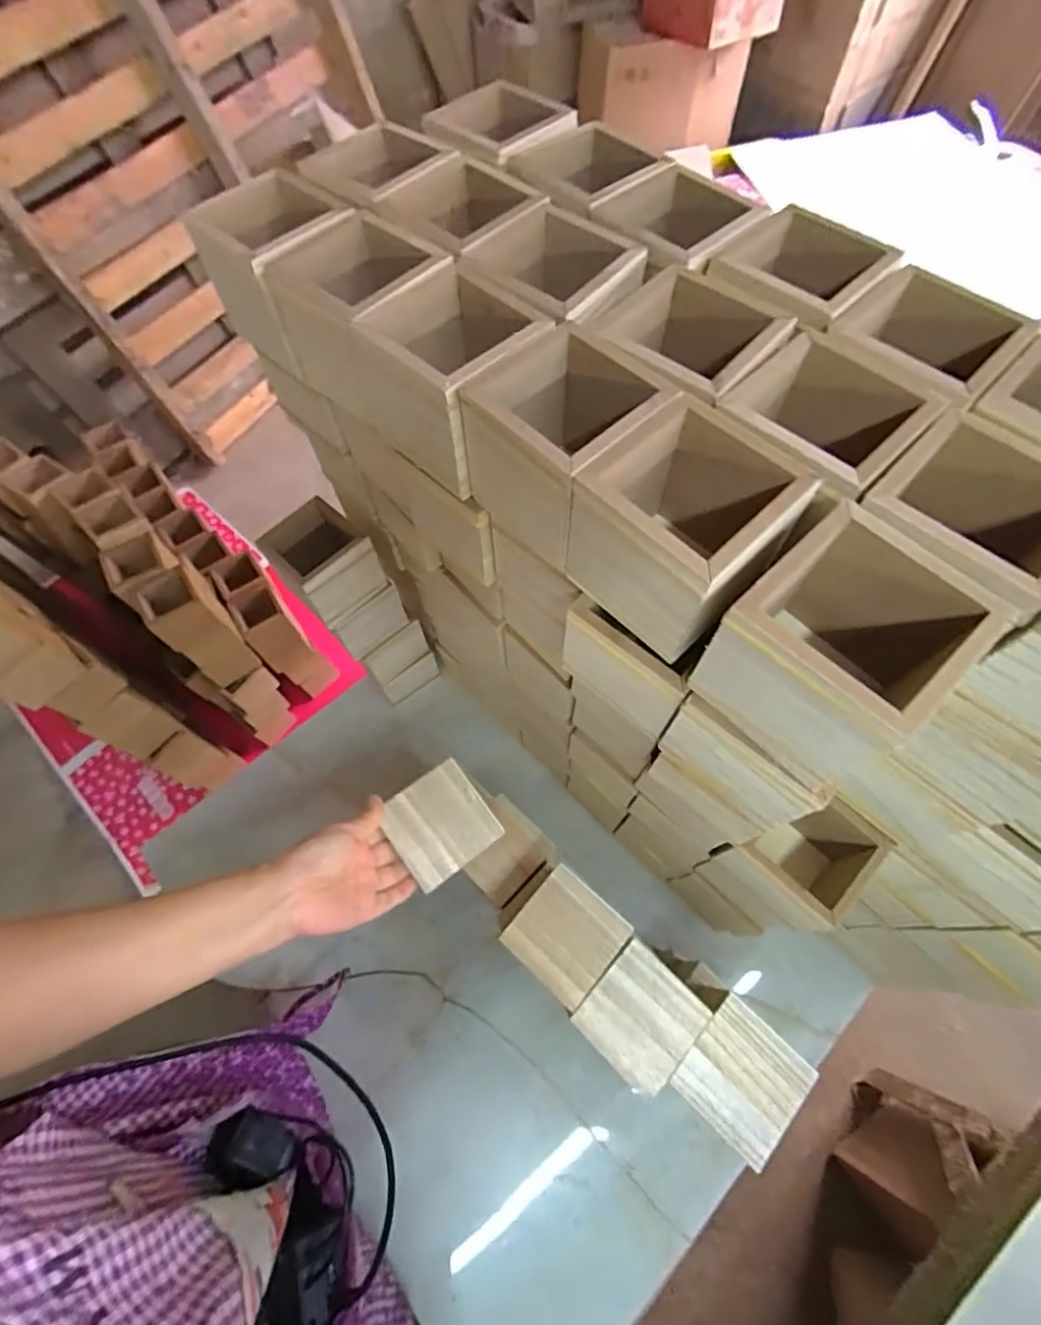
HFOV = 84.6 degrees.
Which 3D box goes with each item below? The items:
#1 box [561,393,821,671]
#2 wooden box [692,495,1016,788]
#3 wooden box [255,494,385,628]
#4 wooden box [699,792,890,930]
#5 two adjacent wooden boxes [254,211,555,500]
[{"bbox_3d":[0.091,-0.073,0.326,0.089,0.087,0.098,-41,70,-16],"label":"box"},{"bbox_3d":[0.157,-0.005,0.290,0.090,0.085,0.092,-42,70,-17],"label":"wooden box"},{"bbox_3d":[-0.226,-0.117,0.660,0.096,0.090,0.094,-42,70,-17],"label":"wooden box"},{"bbox_3d":[0.245,0.188,0.541,0.093,0.183,0.090,-40,70,-16],"label":"wooden box"},{"bbox_3d":[-0.079,-0.221,0.407,0.094,0.092,0.201,-42,70,-17],"label":"two adjacent wooden boxes"}]

